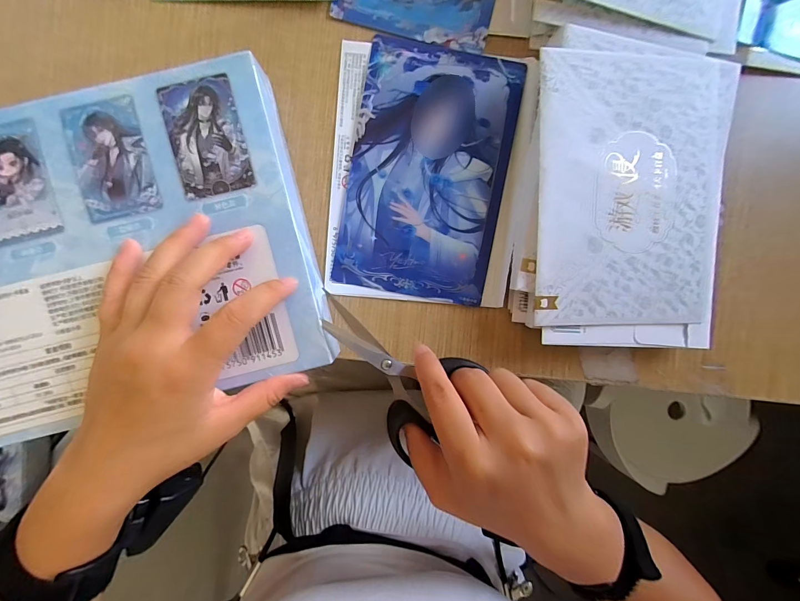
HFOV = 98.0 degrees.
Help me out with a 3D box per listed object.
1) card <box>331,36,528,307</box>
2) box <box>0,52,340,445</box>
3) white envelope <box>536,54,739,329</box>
[{"bbox_3d":[0.020,-0.090,0.246,0.108,0.005,0.171,11,94,-2],"label":"card"},{"bbox_3d":[-0.178,-0.027,0.225,0.238,0.042,0.187,-14,94,-1],"label":"box"},{"bbox_3d":[0.156,-0.074,0.232,0.133,0.006,0.179,0,93,-7],"label":"white envelope"}]

